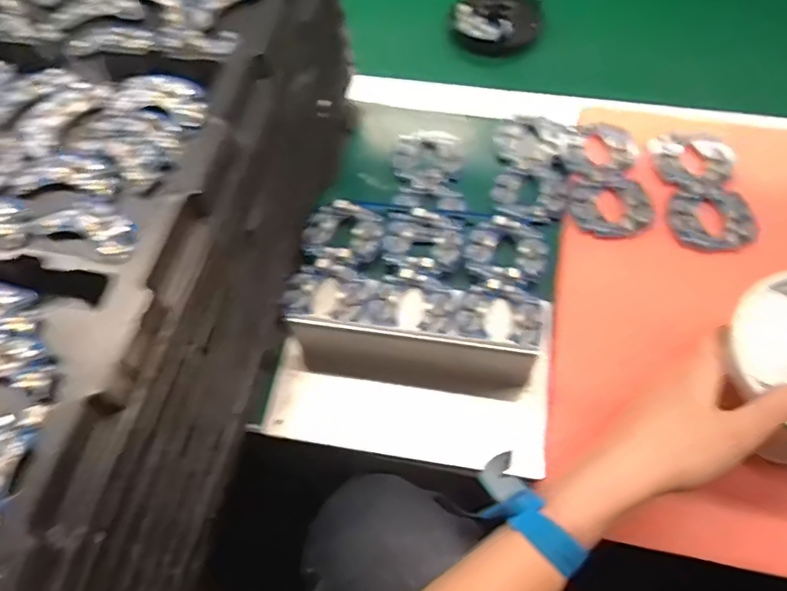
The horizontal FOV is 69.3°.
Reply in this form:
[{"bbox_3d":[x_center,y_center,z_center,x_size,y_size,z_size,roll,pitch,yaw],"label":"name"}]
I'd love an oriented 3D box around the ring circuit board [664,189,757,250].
[{"bbox_3d":[0.269,-0.065,0.480,0.068,0.012,0.059,6,60,6],"label":"ring circuit board"}]

